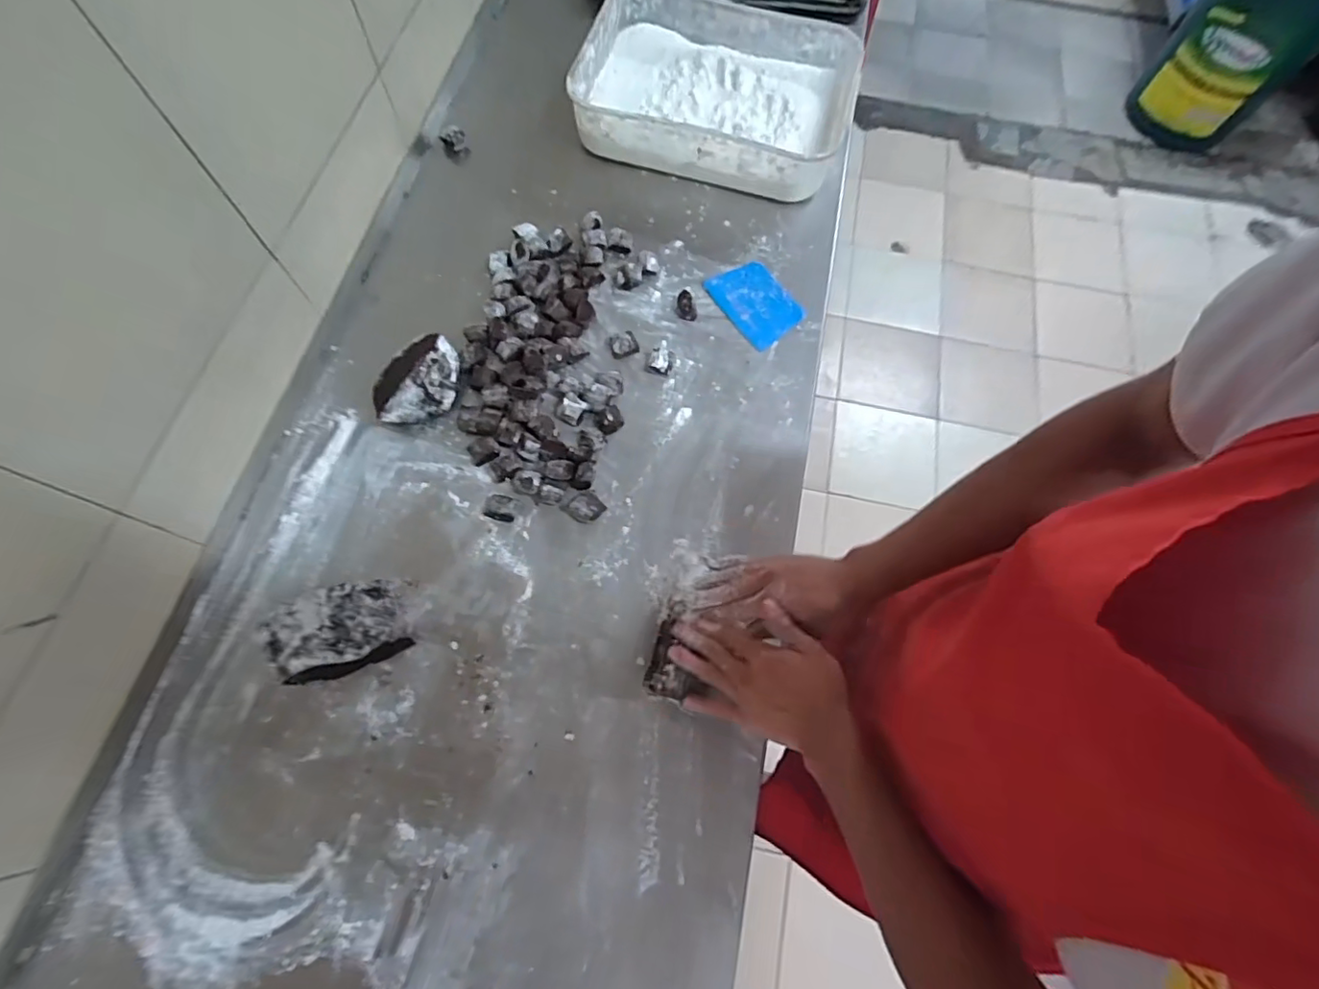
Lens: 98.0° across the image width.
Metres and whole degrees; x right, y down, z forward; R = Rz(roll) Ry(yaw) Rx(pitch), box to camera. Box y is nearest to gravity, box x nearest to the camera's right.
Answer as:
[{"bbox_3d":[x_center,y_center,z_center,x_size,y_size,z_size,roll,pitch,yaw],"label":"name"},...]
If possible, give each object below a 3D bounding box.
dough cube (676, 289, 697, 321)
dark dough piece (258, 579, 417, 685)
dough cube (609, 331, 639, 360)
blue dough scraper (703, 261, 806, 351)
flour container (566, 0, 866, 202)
[{"bbox_3d":[0.037,-0.250,0.754,0.026,0.028,0.028,-3,70,-4],"label":"dough cube"},{"bbox_3d":[-0.325,0.137,0.574,0.120,0.060,0.083,-24,72,-11],"label":"dark dough piece"},{"bbox_3d":[-0.046,-0.189,0.726,0.034,0.018,0.030,-16,71,-9],"label":"dough cube"},{"bbox_3d":[0.131,-0.260,0.775,0.088,0.008,0.126,-35,75,-7],"label":"blue dough scraper"},{"bbox_3d":[0.084,-0.594,0.855,0.389,0.089,0.289,14,70,3],"label":"flour container"}]

